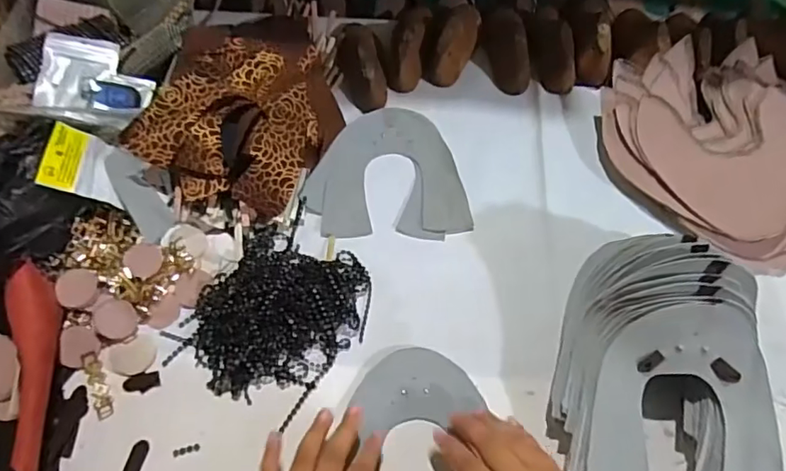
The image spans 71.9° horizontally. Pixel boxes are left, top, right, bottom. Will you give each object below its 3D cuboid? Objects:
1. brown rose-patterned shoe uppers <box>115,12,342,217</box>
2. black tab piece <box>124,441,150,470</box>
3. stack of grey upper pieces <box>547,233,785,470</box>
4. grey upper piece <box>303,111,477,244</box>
[{"bbox_3d":[-0.149,-0.124,0.564,0.168,0.089,0.204,12,60,6],"label":"brown rose-patterned shoe uppers"},{"bbox_3d":[-0.206,0.179,0.435,0.013,0.004,0.027,13,60,7],"label":"black tab piece"},{"bbox_3d":[0.215,0.107,0.421,0.164,0.113,0.201,3,60,1],"label":"stack of grey upper pieces"},{"bbox_3d":[-0.006,-0.072,0.585,0.166,0.004,0.165,1,60,0],"label":"grey upper piece"}]

